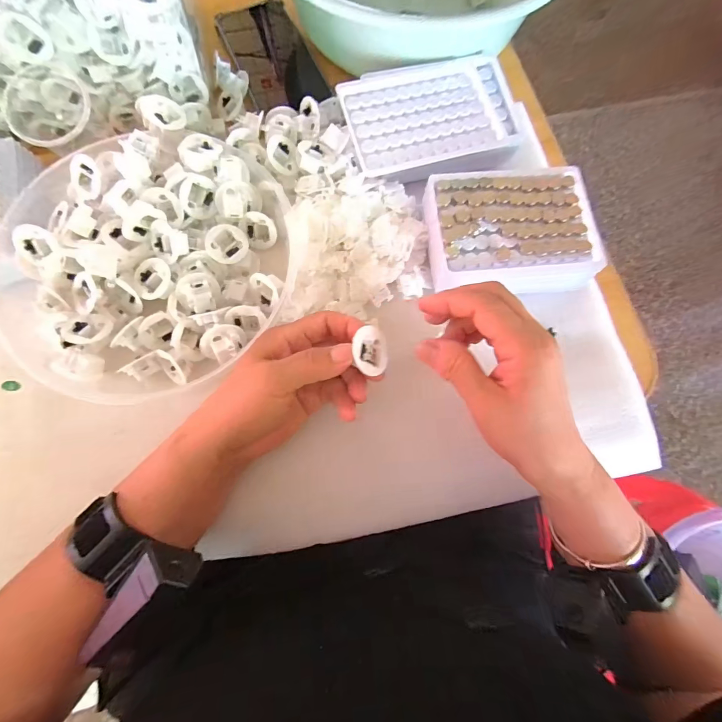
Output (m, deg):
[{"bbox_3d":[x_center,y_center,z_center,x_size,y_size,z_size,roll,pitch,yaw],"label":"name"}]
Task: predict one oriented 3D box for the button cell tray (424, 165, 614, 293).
[{"bbox_3d":[0.123,-0.106,0.320,0.133,0.033,0.103,-4,76,-2],"label":"button cell tray"}]

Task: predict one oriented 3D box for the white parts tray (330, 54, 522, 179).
[{"bbox_3d":[0.064,-0.216,0.337,0.152,0.015,0.116,-13,76,-4],"label":"white parts tray"}]

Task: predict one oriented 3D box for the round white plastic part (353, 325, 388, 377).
[{"bbox_3d":[0.006,-0.009,0.252,0.030,0.005,0.030,12,72,-44],"label":"round white plastic part"}]

